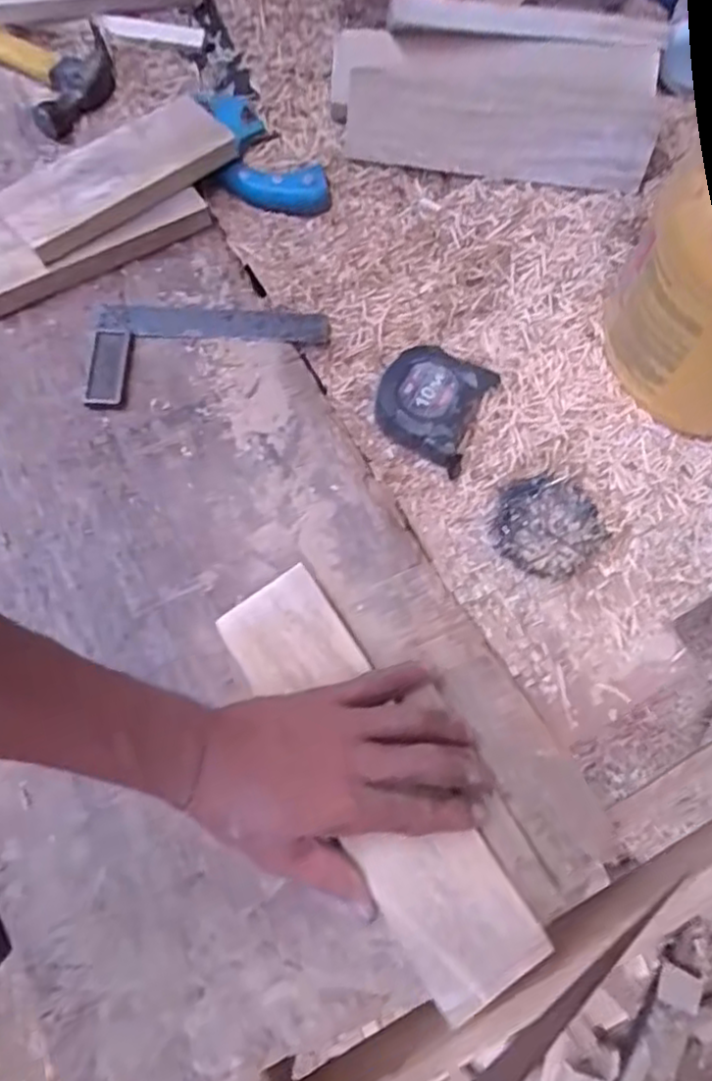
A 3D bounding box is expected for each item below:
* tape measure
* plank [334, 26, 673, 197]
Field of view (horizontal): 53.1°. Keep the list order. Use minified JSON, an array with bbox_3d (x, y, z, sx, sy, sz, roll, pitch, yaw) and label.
[{"bbox_3d":[0.058,-0.107,0.567,0.081,0.034,0.084,21,66,5],"label":"tape measure"},{"bbox_3d":[0.111,-0.381,0.625,0.285,0.024,0.113,14,103,13],"label":"plank"}]

